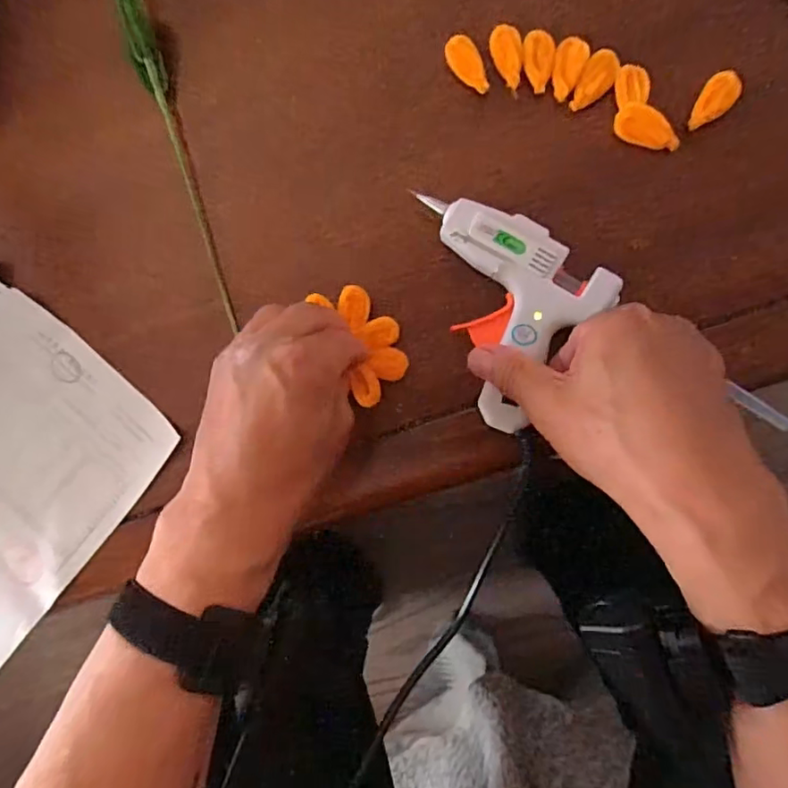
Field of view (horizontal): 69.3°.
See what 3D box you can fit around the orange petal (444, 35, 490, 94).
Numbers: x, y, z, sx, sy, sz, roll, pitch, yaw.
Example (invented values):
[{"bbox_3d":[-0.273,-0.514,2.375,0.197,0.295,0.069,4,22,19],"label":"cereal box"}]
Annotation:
[{"bbox_3d":[0.047,-0.214,0.370,0.019,0.005,0.044,-25,83,6],"label":"orange petal"}]

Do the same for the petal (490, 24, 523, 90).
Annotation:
[{"bbox_3d":[0.073,-0.215,0.363,0.019,0.004,0.040,-13,84,7],"label":"petal"}]

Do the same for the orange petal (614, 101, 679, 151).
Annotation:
[{"bbox_3d":[0.153,-0.161,0.347,0.040,0.008,0.021,44,93,8],"label":"orange petal"}]

